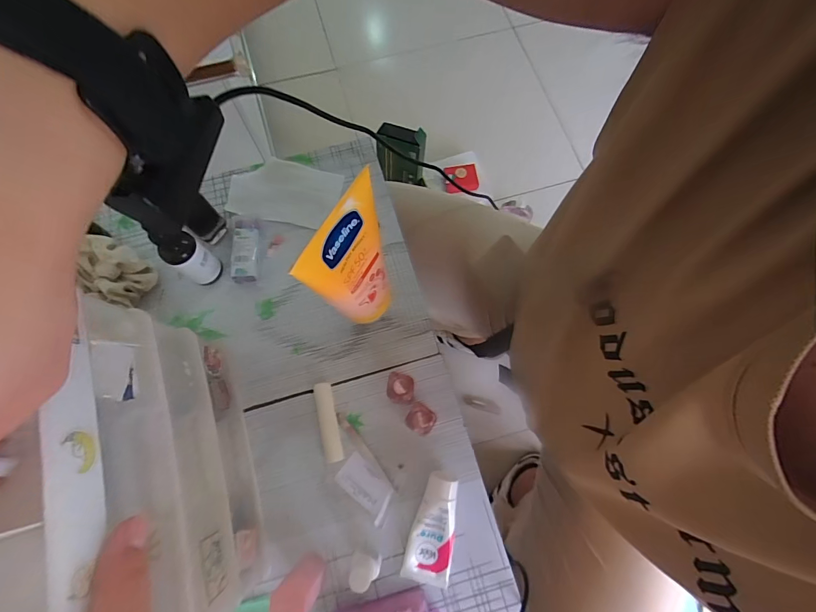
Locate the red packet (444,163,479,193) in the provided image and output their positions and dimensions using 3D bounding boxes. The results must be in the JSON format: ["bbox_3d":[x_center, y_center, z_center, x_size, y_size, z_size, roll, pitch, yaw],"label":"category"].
[{"bbox_3d":[0.151,-0.361,1.093,0.090,0.032,0.078,-8,73,-2],"label":"red packet"}]

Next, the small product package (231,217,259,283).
[{"bbox_3d":[-0.183,-0.062,0.448,0.027,0.028,0.079,-3,73,-1],"label":"small product package"}]

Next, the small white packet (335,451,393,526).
[{"bbox_3d":[-0.041,0.181,0.387,0.062,0.004,0.033,42,78,12],"label":"small white packet"}]

